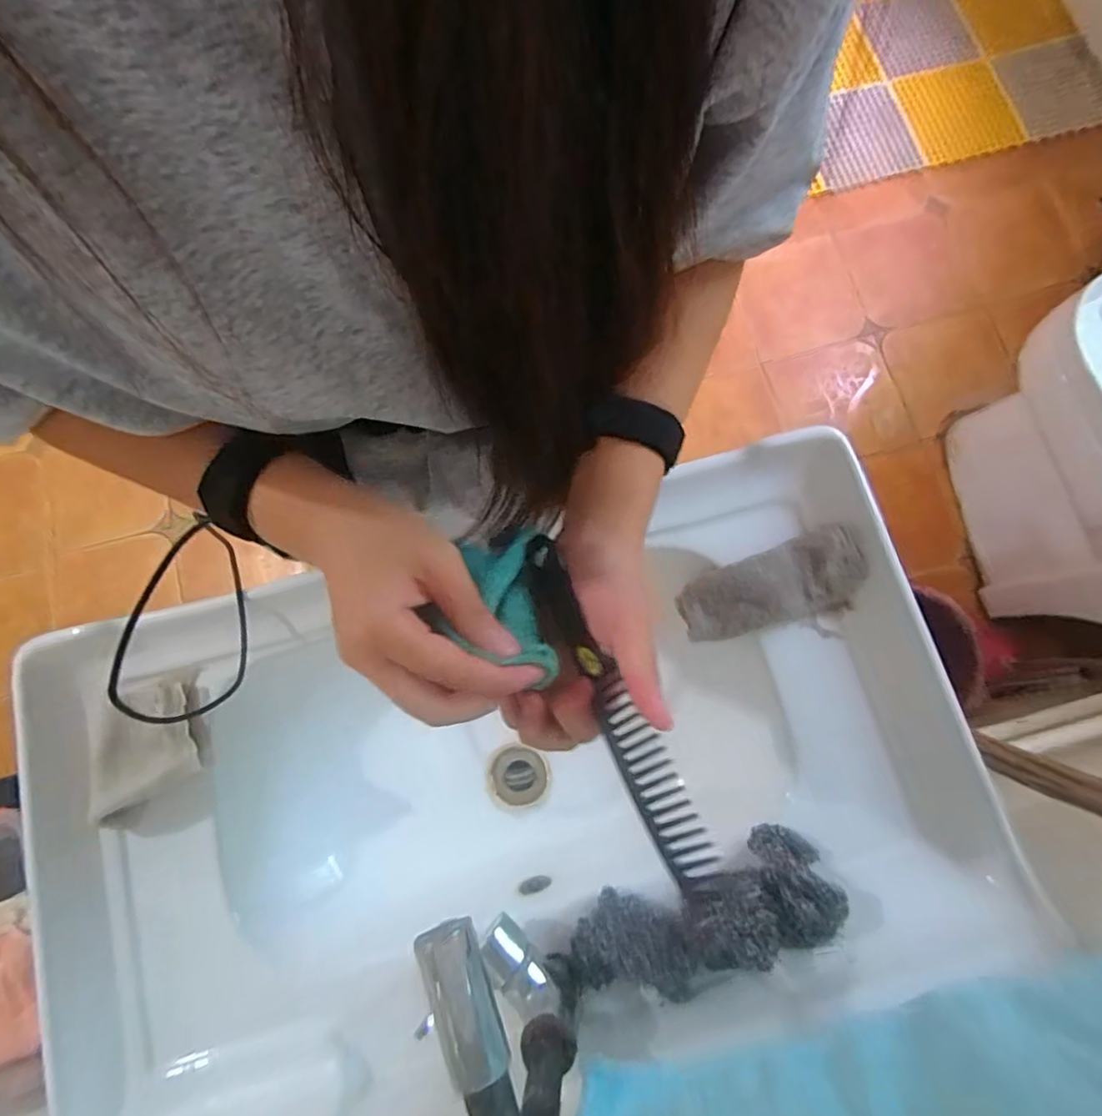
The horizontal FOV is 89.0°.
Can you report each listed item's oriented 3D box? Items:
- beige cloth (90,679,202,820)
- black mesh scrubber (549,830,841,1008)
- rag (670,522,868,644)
[{"bbox_3d":[-0.387,0.169,0.527,0.089,0.029,0.106,-24,79,-3],"label":"beige cloth"},{"bbox_3d":[0.122,0.311,0.465,0.242,0.054,0.094,-19,79,-2],"label":"black mesh scrubber"},{"bbox_3d":[0.215,0.039,0.541,0.172,0.029,0.093,-21,79,10],"label":"rag"}]

